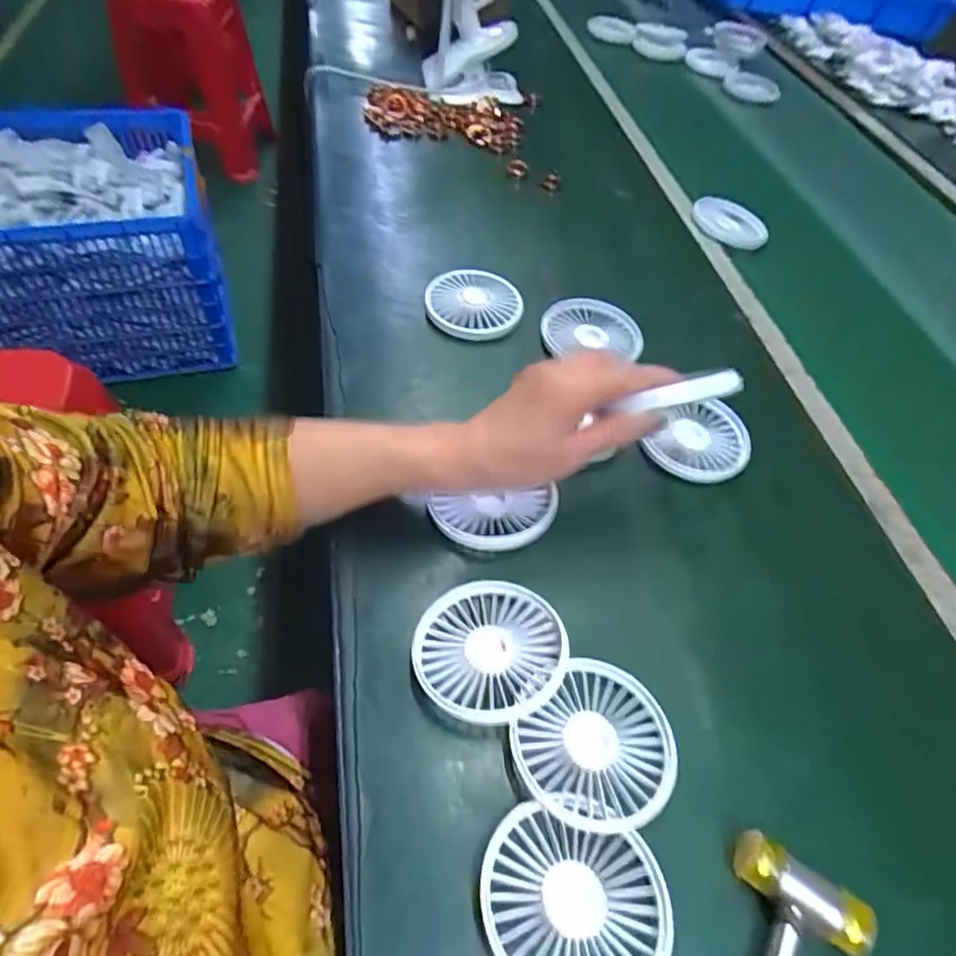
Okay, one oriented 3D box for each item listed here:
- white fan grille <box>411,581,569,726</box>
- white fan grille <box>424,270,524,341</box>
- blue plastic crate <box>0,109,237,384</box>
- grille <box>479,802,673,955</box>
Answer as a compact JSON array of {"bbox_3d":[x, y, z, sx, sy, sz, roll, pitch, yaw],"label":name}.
[{"bbox_3d":[0.008,0.101,0.347,0.084,0.013,0.089,-2,41,1],"label":"white fan grille"},{"bbox_3d":[-0.005,-0.165,0.547,0.089,0.012,0.087,-2,63,-14],"label":"white fan grille"},{"bbox_3d":[-0.860,-0.451,1.212,0.604,0.374,0.413,-7,57,-14],"label":"blue plastic crate"},{"bbox_3d":[0.046,0.204,0.275,0.088,0.009,0.077,14,42,4],"label":"grille"}]

